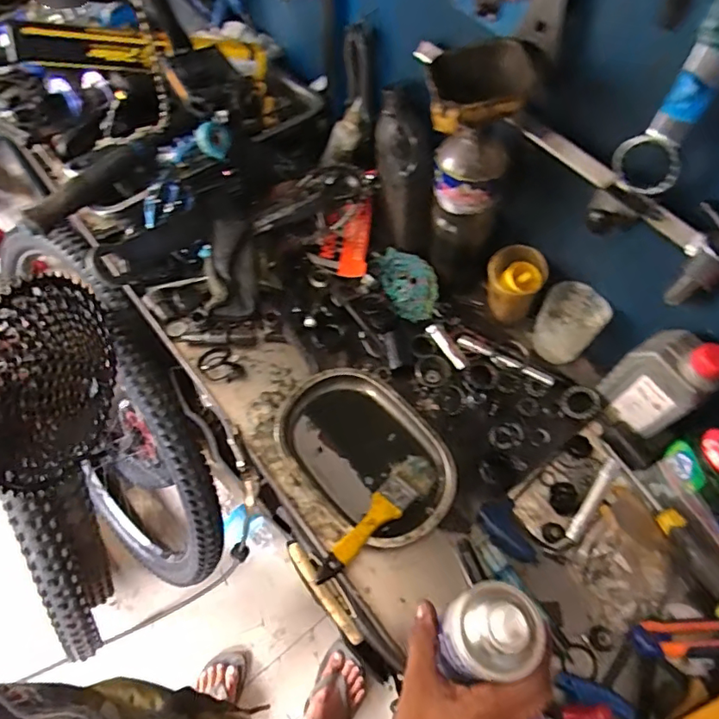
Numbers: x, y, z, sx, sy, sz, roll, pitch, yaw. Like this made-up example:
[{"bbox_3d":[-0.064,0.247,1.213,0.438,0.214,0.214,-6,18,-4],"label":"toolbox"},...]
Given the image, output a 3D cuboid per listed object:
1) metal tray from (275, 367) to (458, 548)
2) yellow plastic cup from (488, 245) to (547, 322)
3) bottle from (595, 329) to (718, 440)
[{"bbox_3d":[0.009,0.107,0.610,0.219,0.028,0.148,41,68,20],"label":"metal tray"},{"bbox_3d":[0.197,-0.095,0.675,0.068,0.087,0.064,14,61,8],"label":"yellow plastic cup"},{"bbox_3d":[0.326,0.020,0.563,0.048,0.144,0.083,-29,64,-16],"label":"bottle"}]

